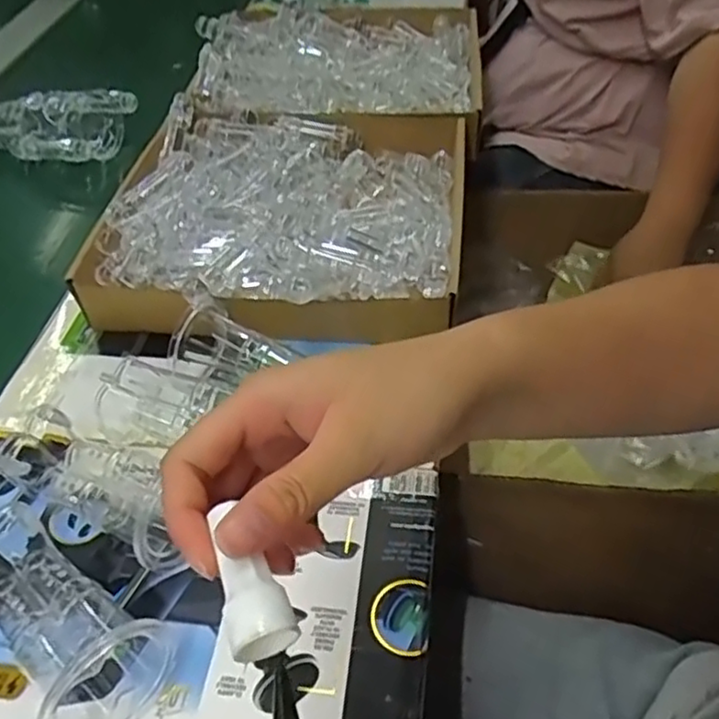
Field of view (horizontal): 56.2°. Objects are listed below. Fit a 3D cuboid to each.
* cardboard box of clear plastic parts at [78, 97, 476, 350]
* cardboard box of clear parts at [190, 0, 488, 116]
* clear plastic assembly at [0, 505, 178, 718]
[{"bbox_3d":[-0.063,-0.135,0.605,0.302,0.072,0.301,3,46,8],"label":"cardboard box of clear plastic parts"},{"bbox_3d":[-0.022,-0.351,0.802,0.323,0.058,0.292,-1,46,4],"label":"cardboard box of clear parts"},{"bbox_3d":[-0.167,0.141,0.374,0.140,0.049,0.070,33,57,31],"label":"clear plastic assembly"}]

